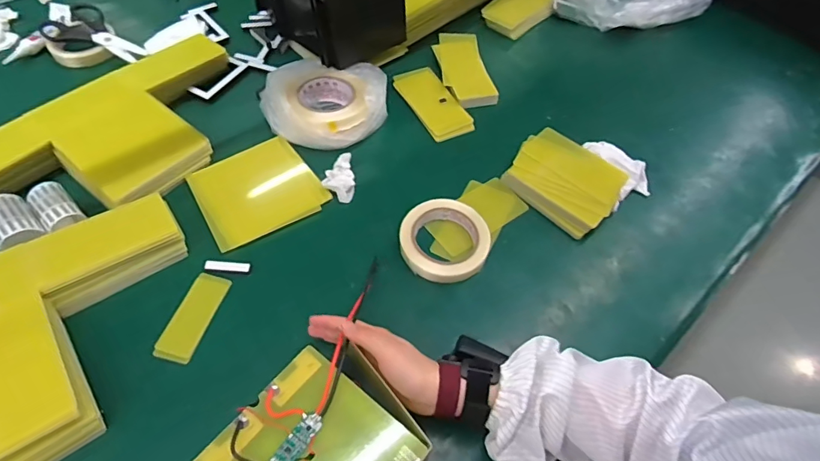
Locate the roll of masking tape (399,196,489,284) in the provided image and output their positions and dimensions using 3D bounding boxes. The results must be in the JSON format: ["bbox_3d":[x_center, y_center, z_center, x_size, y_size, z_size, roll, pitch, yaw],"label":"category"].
[{"bbox_3d":[0.044,0.013,0.588,0.111,0.029,0.107,2,55,-2],"label":"roll of masking tape"}]

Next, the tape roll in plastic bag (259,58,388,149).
[{"bbox_3d":[-0.122,-0.197,0.694,0.164,0.056,0.163,2,55,-2],"label":"tape roll in plastic bag"}]

